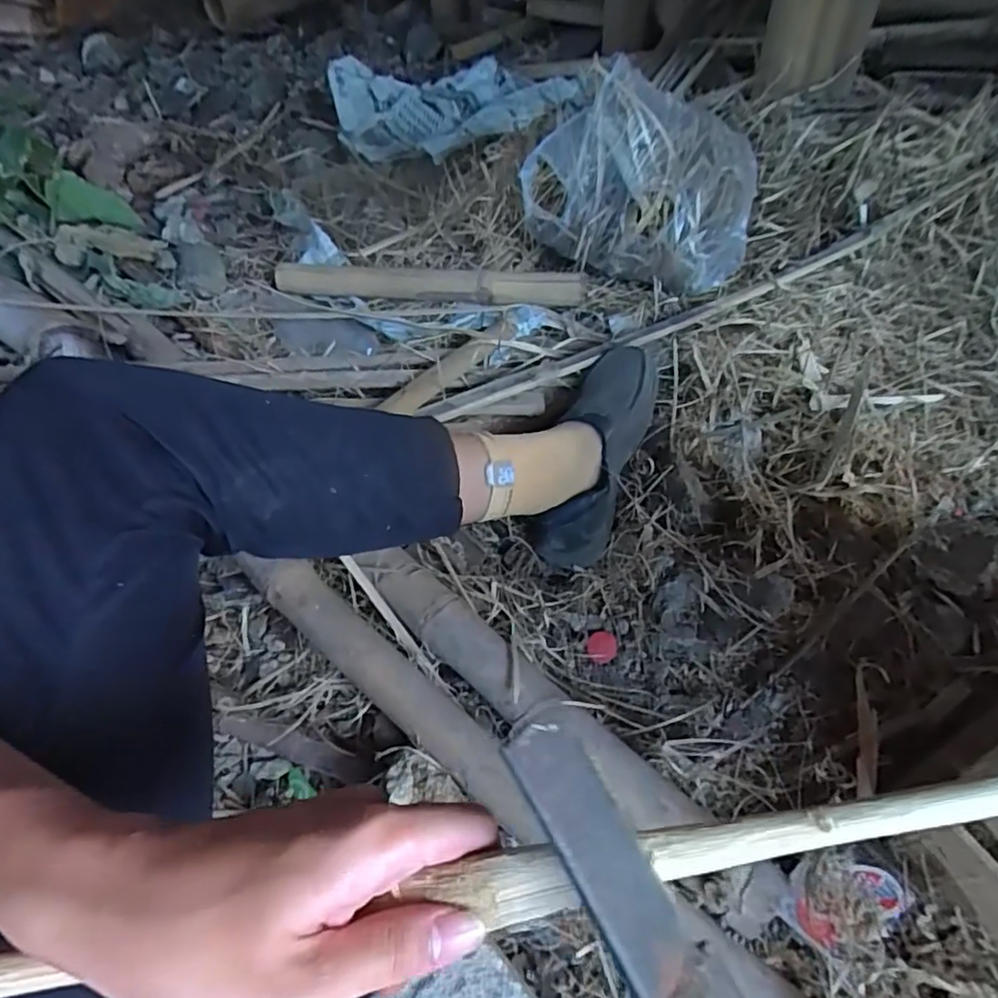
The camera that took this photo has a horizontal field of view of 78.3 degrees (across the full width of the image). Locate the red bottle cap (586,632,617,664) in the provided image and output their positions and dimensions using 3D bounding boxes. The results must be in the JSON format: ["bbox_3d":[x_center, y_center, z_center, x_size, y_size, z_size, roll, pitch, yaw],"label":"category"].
[{"bbox_3d":[0.103,0.150,0.616,0.030,0.008,0.030,0,52,2],"label":"red bottle cap"}]

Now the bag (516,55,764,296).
[{"bbox_3d":[0.188,-0.418,0.795,0.293,0.186,0.148,27,57,21],"label":"bag"}]

